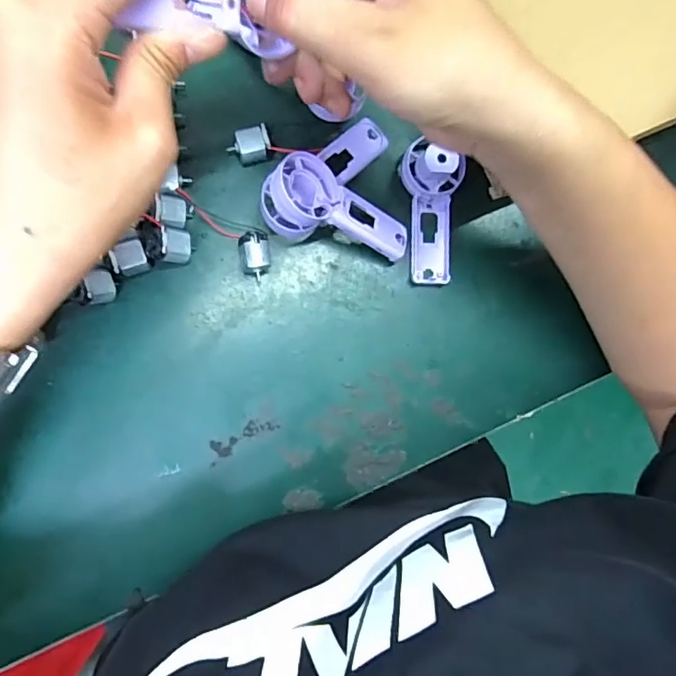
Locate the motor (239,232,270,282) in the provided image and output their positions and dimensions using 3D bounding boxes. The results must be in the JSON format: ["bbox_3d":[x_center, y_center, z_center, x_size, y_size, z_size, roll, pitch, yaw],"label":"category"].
[{"bbox_3d":[-0.050,-0.051,0.334,0.017,0.017,0.028,-6,87,-8],"label":"motor"}]

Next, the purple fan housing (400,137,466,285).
[{"bbox_3d":[0.059,-0.079,0.342,0.038,0.028,0.085,6,85,-7],"label":"purple fan housing"}]

